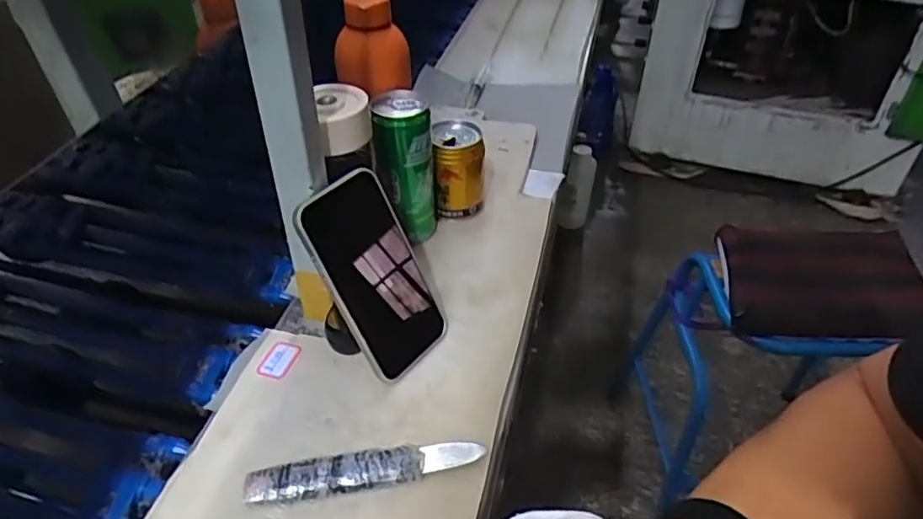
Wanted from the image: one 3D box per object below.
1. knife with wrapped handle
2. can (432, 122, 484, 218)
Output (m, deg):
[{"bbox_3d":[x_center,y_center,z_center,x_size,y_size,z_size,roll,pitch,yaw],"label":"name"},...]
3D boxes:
[{"bbox_3d":[-0.067,0.148,0.446,0.163,0.017,0.026,-6,40,-7],"label":"knife with wrapped handle"},{"bbox_3d":[-0.004,-0.090,0.675,0.058,0.098,0.059,2,42,1],"label":"can"}]

